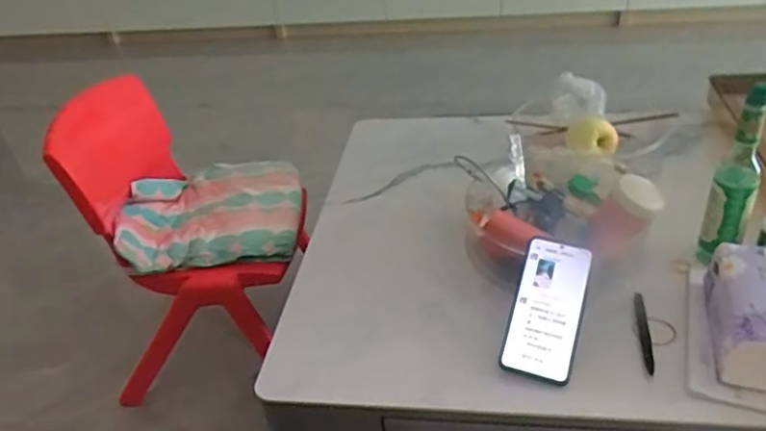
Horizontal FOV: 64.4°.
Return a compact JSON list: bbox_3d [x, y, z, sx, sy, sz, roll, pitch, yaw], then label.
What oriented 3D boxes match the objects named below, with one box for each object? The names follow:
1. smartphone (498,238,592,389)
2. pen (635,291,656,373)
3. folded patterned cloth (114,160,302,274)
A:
[{"bbox_3d":[0.187,0.107,0.696,0.079,0.011,0.162,14,70,11],"label":"smartphone"},{"bbox_3d":[0.304,0.135,0.705,0.012,0.015,0.114,1,36,12],"label":"pen"},{"bbox_3d":[-0.296,-0.018,1.076,0.288,0.074,0.275,-9,35,-3],"label":"folded patterned cloth"}]

